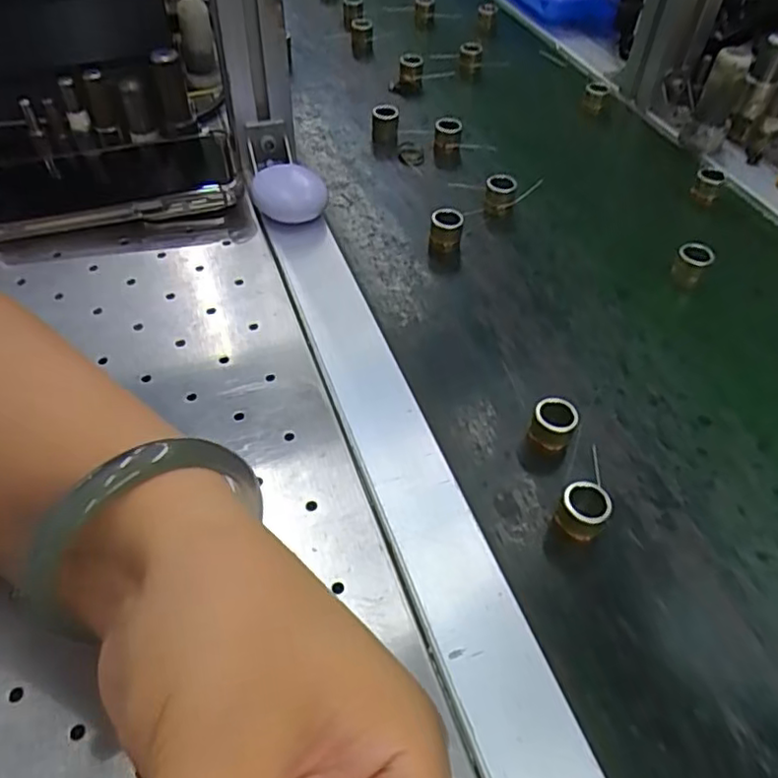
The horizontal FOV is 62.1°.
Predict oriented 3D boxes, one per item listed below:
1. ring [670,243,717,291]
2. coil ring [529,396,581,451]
[{"bbox_3d":[0.182,-0.076,0.388,0.020,0.023,0.017,23,52,15],"label":"ring"},{"bbox_3d":[0.077,0.017,0.303,0.019,0.020,0.019,2,49,-2],"label":"coil ring"}]

